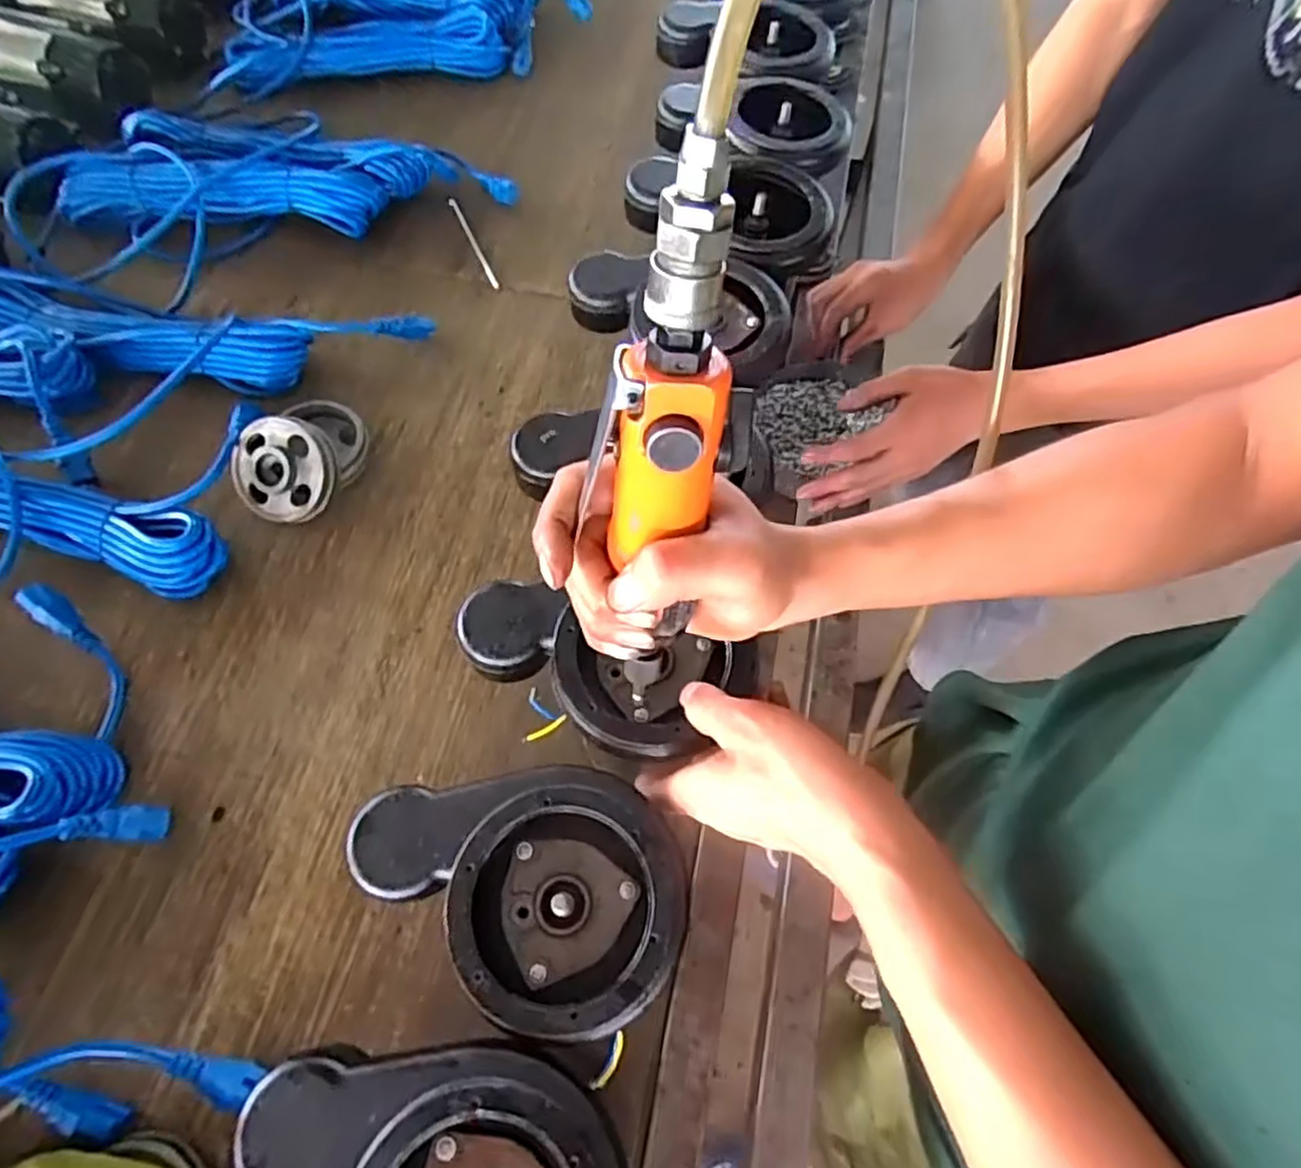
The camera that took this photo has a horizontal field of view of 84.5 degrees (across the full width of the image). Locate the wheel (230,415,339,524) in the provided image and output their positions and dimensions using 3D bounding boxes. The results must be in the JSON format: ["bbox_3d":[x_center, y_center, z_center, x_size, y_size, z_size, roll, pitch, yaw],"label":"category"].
[{"bbox_3d":[-0.320,-0.101,0.628,0.085,0.029,0.087,0,97,1],"label":"wheel"}]

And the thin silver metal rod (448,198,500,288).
[{"bbox_3d":[-0.204,-0.393,0.820,0.009,0.012,0.164,-21,67,-12],"label":"thin silver metal rod"}]

